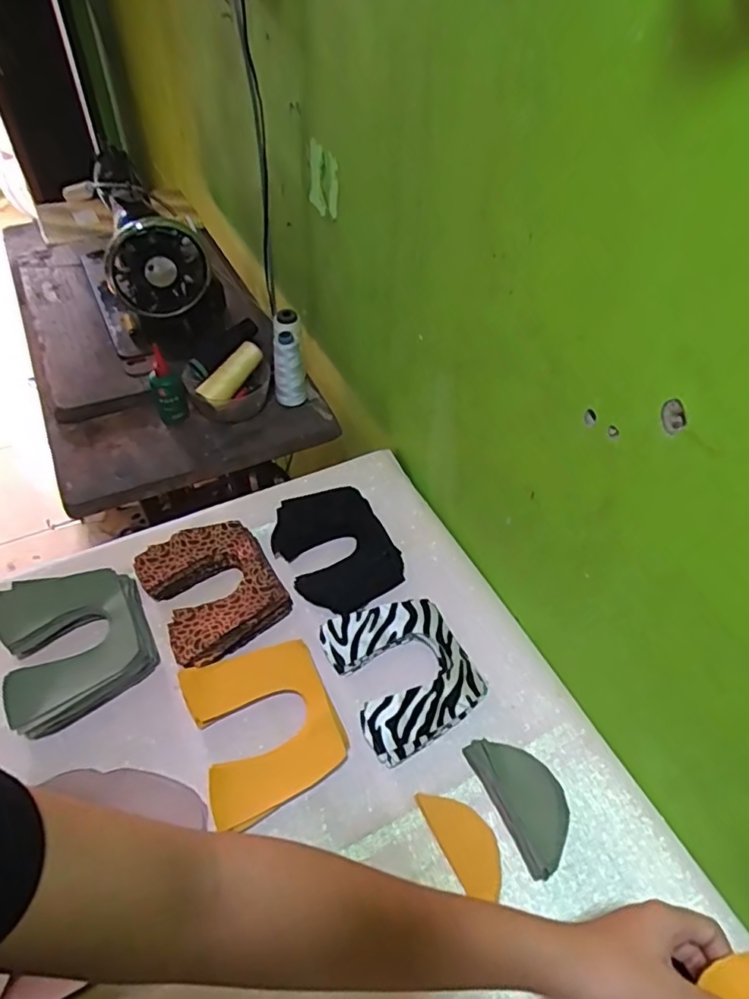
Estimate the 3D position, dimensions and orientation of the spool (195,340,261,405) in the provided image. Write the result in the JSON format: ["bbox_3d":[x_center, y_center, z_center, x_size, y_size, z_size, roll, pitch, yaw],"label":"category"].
[{"bbox_3d":[-0.203,-0.181,0.861,0.034,0.033,0.115,29,67,21],"label":"spool"}]

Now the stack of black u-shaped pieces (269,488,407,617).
[{"bbox_3d":[-0.043,0.058,0.715,0.127,0.027,0.156,-22,53,-20],"label":"stack of black u-shaped pieces"}]

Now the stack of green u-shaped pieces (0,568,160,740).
[{"bbox_3d":[-0.307,0.143,0.616,0.135,0.043,0.160,-21,53,-20],"label":"stack of green u-shaped pieces"}]

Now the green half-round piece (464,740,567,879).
[{"bbox_3d":[0.134,0.263,0.535,0.056,0.023,0.115,-19,52,-18],"label":"green half-round piece"}]

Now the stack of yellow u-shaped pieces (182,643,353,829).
[{"bbox_3d":[-0.103,0.214,0.573,0.126,0.028,0.151,-18,52,-17],"label":"stack of yellow u-shaped pieces"}]

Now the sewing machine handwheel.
[{"bbox_3d":[-0.300,-0.321,0.832,0.130,0.122,0.038,-16,51,-16],"label":"sewing machine handwheel"}]

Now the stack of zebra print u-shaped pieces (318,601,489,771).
[{"bbox_3d":[0.031,0.171,0.613,0.129,0.033,0.154,-21,53,-19],"label":"stack of zebra print u-shaped pieces"}]

